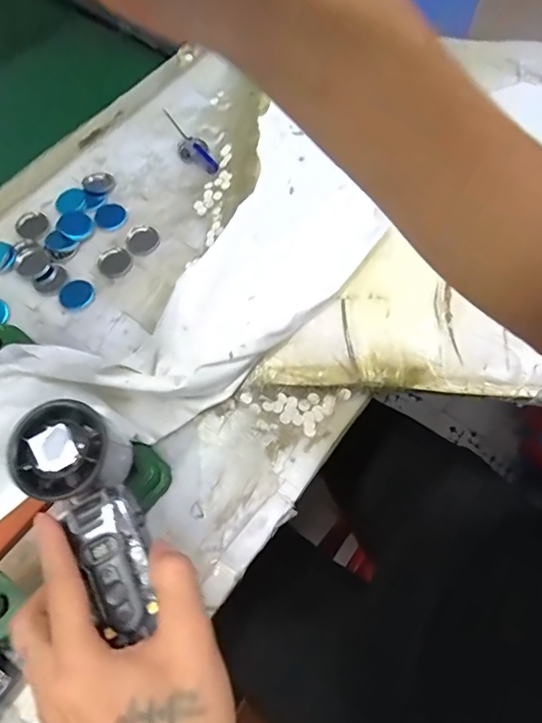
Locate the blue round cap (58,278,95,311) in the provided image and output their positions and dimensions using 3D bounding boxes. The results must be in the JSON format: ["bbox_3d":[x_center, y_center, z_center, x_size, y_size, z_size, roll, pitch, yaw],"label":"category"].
[{"bbox_3d":[-0.178,-0.062,0.421,0.032,0.004,0.030,0,66,1],"label":"blue round cap"}]

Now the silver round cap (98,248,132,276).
[{"bbox_3d":[-0.146,-0.093,0.431,0.029,0.004,0.030,0,66,1],"label":"silver round cap"}]

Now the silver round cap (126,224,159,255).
[{"bbox_3d":[-0.124,-0.117,0.442,0.031,0.007,0.031,0,66,1],"label":"silver round cap"}]

